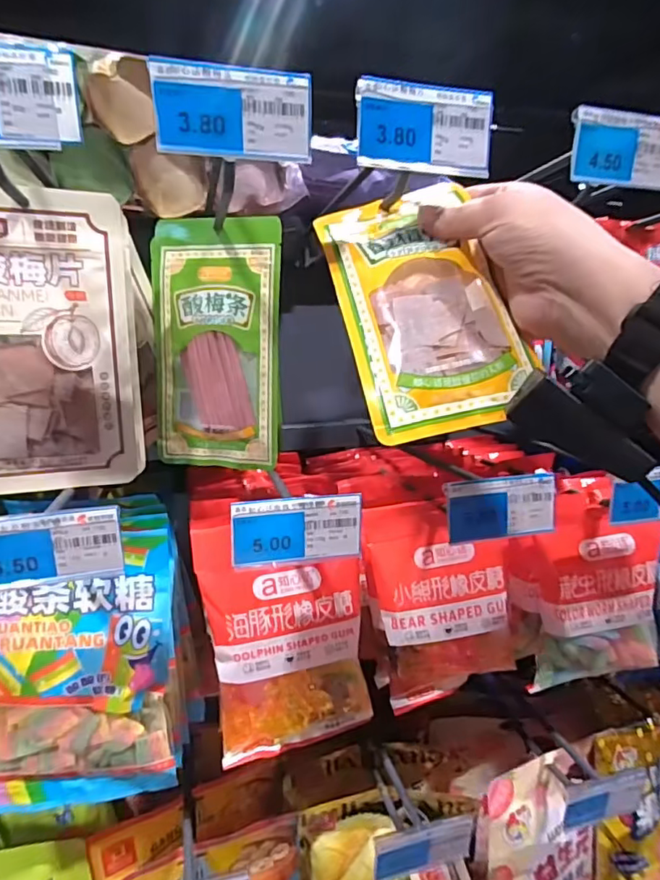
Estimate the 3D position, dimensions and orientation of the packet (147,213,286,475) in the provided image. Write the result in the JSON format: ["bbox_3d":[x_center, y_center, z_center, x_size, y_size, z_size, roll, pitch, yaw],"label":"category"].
[{"bbox_3d":[-0.090,-0.073,0.423,0.102,0.187,0.010,3,9,13],"label":"packet"}]

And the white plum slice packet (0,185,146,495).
[{"bbox_3d":[-0.188,-0.061,0.348,0.114,0.186,0.008,-6,14,-21],"label":"white plum slice packet"}]

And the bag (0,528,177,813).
[{"bbox_3d":[-0.176,0.163,0.373,0.133,0.182,0.034,-3,13,-10],"label":"bag"}]

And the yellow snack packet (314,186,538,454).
[{"bbox_3d":[0.052,-0.085,0.325,0.091,0.177,0.027,-12,-21,-1],"label":"yellow snack packet"}]

